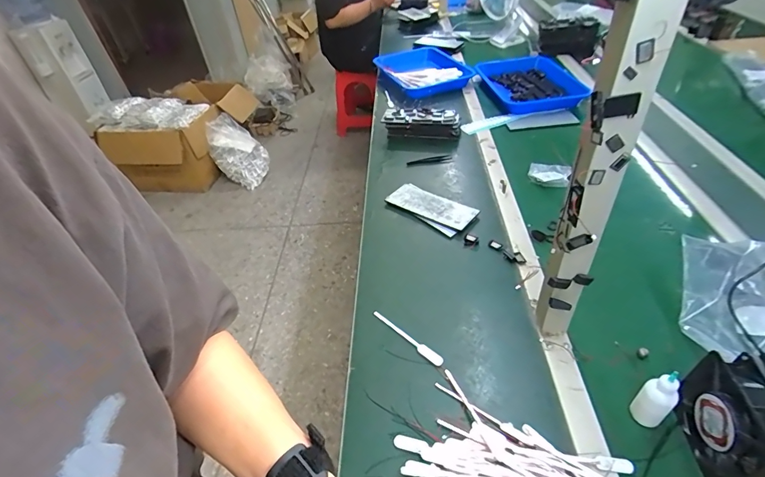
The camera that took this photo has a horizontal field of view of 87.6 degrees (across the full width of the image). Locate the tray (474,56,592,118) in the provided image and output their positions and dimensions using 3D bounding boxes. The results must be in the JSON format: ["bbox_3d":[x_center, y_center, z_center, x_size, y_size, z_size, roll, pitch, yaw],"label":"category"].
[{"bbox_3d":[0.483,-0.528,1.346,0.294,0.045,0.431,-7,42,0],"label":"tray"}]

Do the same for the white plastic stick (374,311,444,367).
[{"bbox_3d":[0.038,0.159,0.647,0.146,0.006,0.016,31,53,35],"label":"white plastic stick"}]

